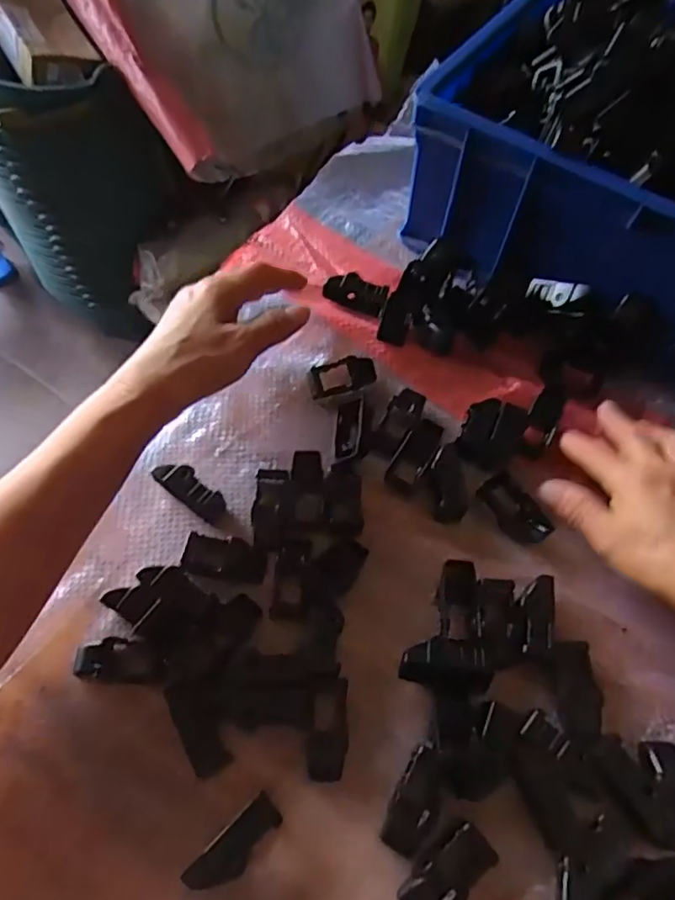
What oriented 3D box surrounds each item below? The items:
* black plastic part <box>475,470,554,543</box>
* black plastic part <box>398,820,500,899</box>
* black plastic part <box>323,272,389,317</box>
[{"bbox_3d":[0.115,0.039,0.379,0.023,0.018,0.049,-32,69,-19],"label":"black plastic part"},{"bbox_3d":[0.054,0.210,0.288,0.048,0.019,0.026,-37,71,-21],"label":"black plastic part"},{"bbox_3d":[0.015,-0.122,0.458,0.048,0.022,0.017,20,62,6],"label":"black plastic part"}]

